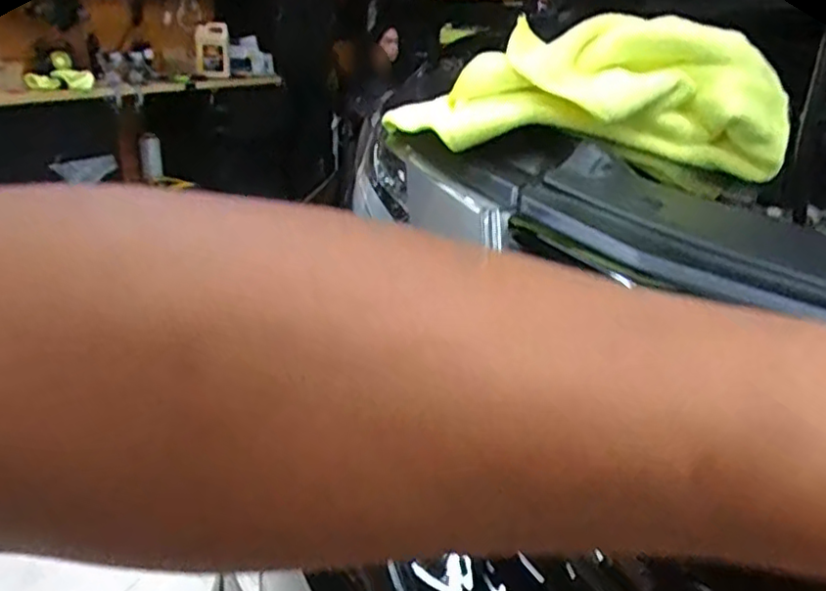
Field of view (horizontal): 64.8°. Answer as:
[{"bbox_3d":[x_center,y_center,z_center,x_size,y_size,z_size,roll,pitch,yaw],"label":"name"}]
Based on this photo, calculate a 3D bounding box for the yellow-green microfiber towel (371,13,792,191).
[{"bbox_3d":[0.116,-0.130,0.416,0.237,0.086,0.083,6,23,8],"label":"yellow-green microfiber towel"}]

